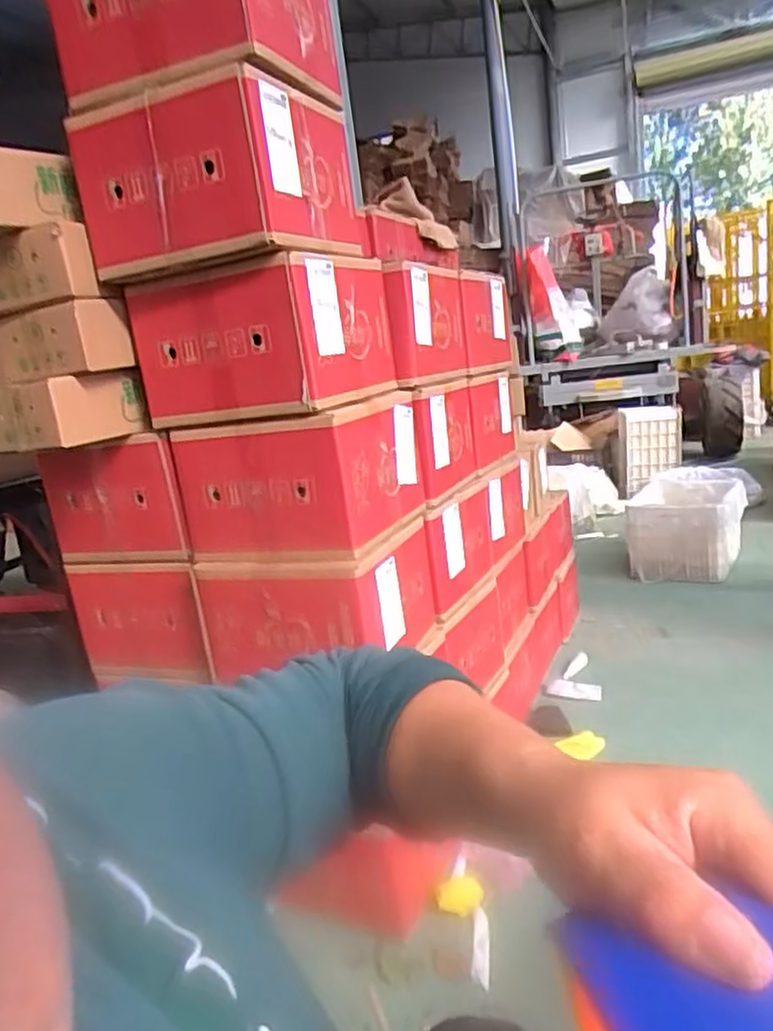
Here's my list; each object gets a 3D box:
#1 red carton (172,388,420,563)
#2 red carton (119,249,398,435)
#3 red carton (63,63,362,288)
[{"bbox_3d":[-0.138,-0.067,1.192,0.312,0.204,0.269,-2,14,22],"label":"red carton"},{"bbox_3d":[-0.187,-0.278,1.153,0.317,0.208,0.283,-2,14,22],"label":"red carton"},{"bbox_3d":[-0.249,-0.494,1.115,0.325,0.228,0.307,-2,14,22],"label":"red carton"}]

